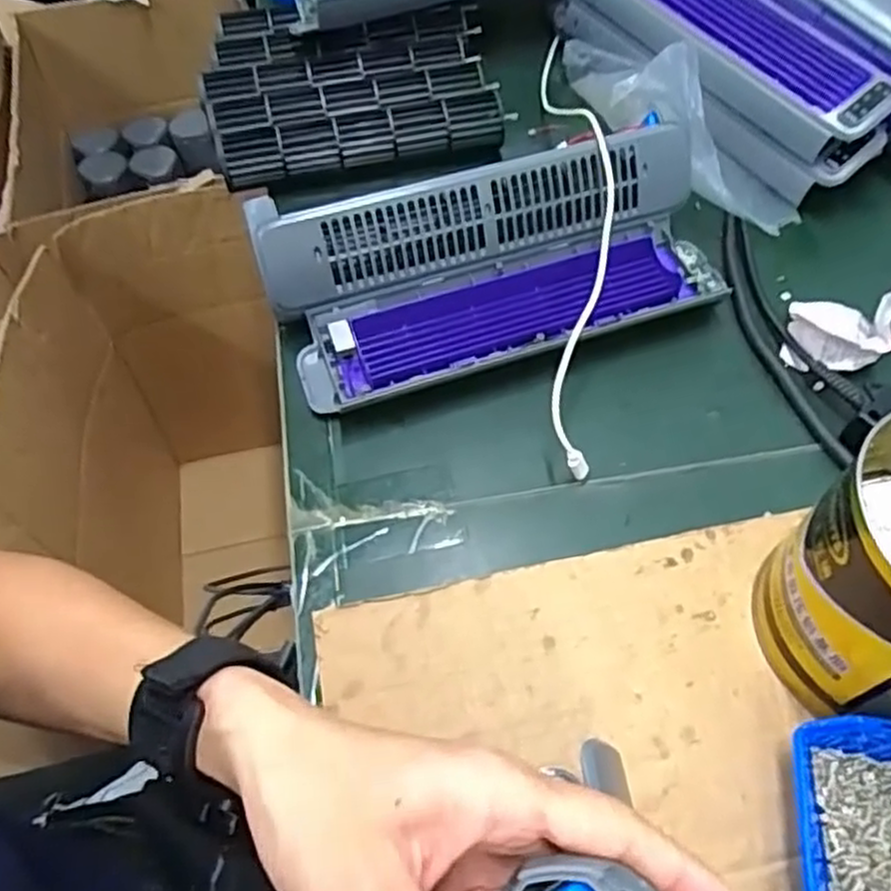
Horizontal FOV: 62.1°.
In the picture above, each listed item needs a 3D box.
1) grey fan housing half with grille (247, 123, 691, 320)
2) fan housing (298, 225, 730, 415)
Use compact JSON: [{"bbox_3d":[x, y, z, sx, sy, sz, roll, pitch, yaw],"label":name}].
[{"bbox_3d":[0.022,-0.159,0.503,0.296,0.066,0.035,-17,29,-8],"label":"grey fan housing half with grille"},{"bbox_3d":[0.047,-0.090,0.502,0.292,0.029,0.077,-18,59,-7],"label":"fan housing"}]

